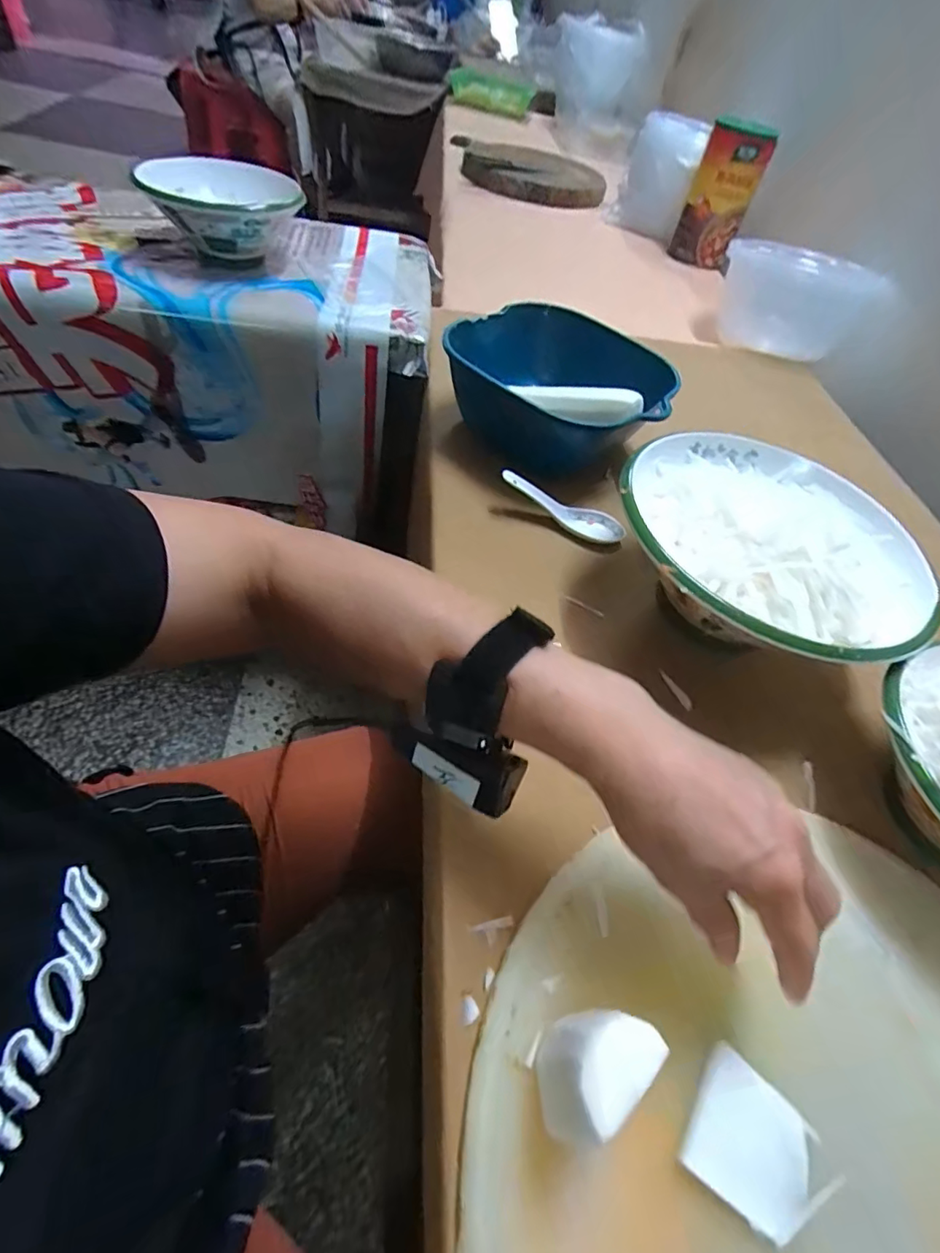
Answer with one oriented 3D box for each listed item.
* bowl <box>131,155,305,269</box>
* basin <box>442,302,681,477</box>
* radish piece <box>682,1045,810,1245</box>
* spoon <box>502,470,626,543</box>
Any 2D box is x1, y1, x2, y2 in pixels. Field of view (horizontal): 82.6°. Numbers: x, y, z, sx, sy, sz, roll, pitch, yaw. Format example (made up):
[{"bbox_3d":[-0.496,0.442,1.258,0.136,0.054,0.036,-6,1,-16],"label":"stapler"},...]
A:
[{"bbox_3d":[-0.300,-0.503,0.662,0.169,0.089,0.204,-12,56,-20],"label":"bowl"},{"bbox_3d":[0.083,-0.251,0.567,0.208,0.090,0.208,6,52,-7],"label":"basin"},{"bbox_3d":[0.129,0.234,0.242,0.052,0.006,0.052,37,54,17],"label":"radish piece"},{"bbox_3d":[0.086,-0.110,0.499,0.125,0.017,0.035,24,52,-13],"label":"spoon"}]

